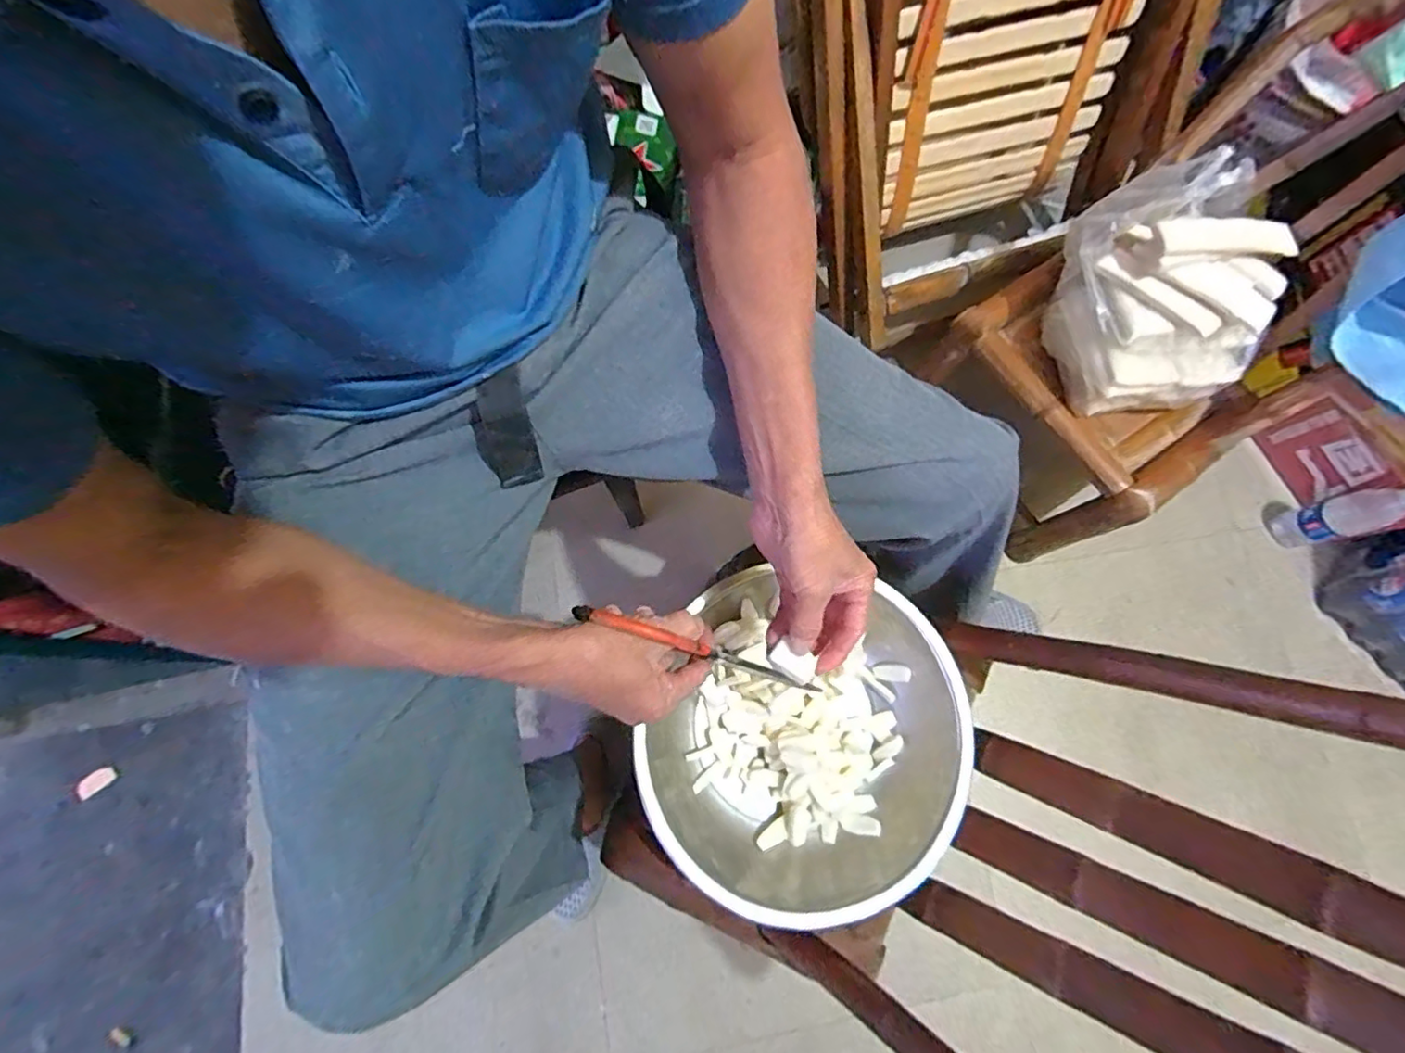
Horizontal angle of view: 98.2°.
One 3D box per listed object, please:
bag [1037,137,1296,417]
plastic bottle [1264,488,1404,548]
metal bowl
[{"bbox_3d":[0.569,-0.289,0.765,0.198,0.189,0.251,-9,76,-4],"label":"bag"},{"bbox_3d":[1.021,-0.019,0.969,0.058,0.190,0.069,-16,75,-4],"label":"plastic bottle"},{"bbox_3d":[0.109,0.232,0.660,0.317,0.149,0.311,0,74,0],"label":"metal bowl"}]

